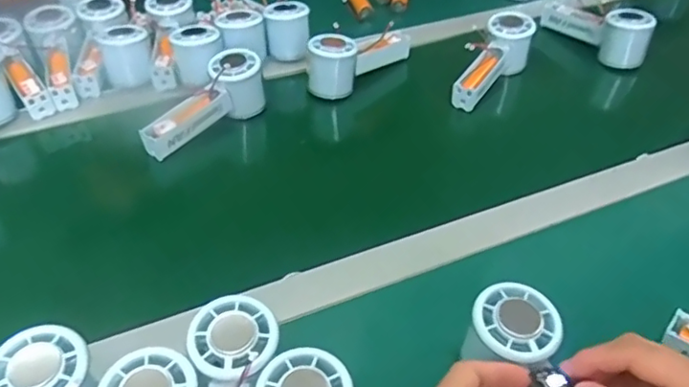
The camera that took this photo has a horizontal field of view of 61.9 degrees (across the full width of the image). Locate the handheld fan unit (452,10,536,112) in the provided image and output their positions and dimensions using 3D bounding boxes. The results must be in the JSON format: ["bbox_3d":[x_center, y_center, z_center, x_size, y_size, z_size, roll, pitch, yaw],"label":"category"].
[{"bbox_3d":[0.175,-0.160,0.695,0.051,0.070,0.152,30,64,28],"label":"handheld fan unit"}]

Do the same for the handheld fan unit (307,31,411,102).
[{"bbox_3d":[0.020,-0.172,0.703,0.047,0.064,0.148,30,50,28],"label":"handheld fan unit"}]

